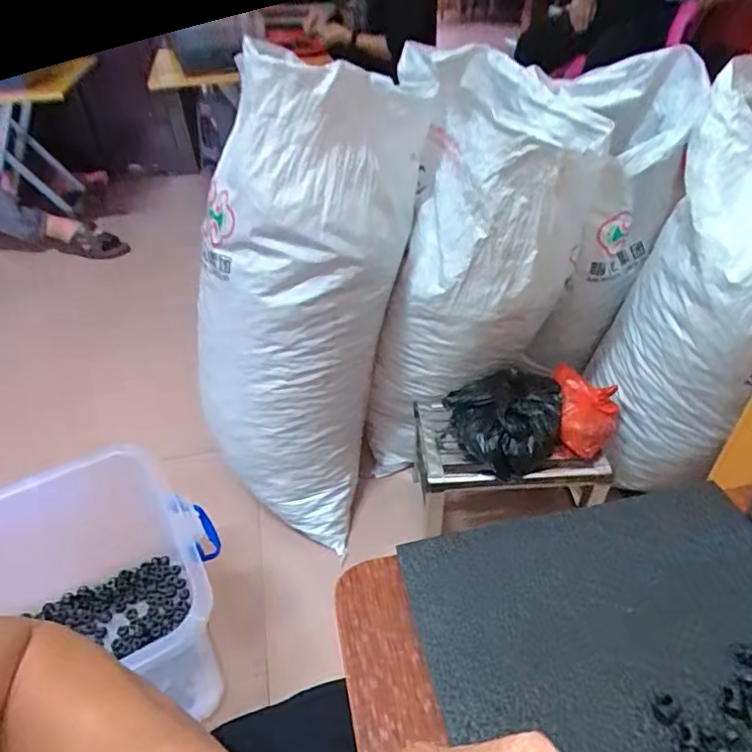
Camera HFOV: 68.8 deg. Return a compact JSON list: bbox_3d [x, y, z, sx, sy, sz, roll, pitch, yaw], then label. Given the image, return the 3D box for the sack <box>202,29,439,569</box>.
[{"bbox_3d":[-0.123,-0.100,0.912,0.260,0.727,0.268,21,23,26],"label":"sack"}]

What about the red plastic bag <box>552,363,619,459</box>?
[{"bbox_3d":[0.344,0.052,0.911,0.093,0.075,0.170,5,41,9],"label":"red plastic bag"}]

